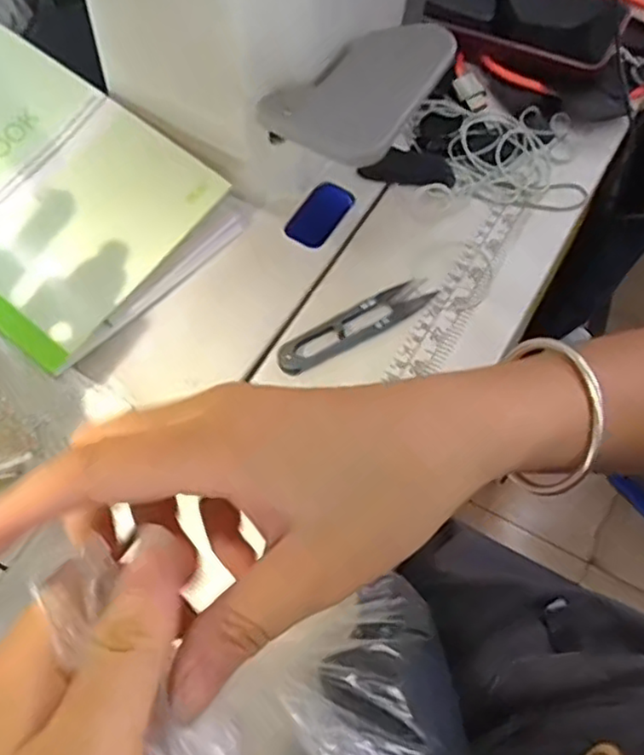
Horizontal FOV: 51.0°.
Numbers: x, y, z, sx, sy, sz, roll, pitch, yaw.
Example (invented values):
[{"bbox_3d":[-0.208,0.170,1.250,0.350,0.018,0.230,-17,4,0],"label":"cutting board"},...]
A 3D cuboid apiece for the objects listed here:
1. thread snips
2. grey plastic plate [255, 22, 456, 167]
[{"bbox_3d":[0.021,-0.032,0.392,0.102,0.008,0.021,-28,62,-12],"label":"thread snips"},{"bbox_3d":[0.021,-0.160,0.362,0.066,0.010,0.100,31,75,3],"label":"grey plastic plate"}]

